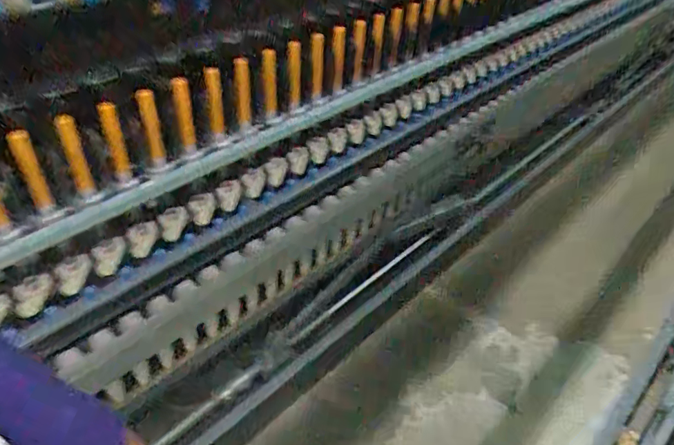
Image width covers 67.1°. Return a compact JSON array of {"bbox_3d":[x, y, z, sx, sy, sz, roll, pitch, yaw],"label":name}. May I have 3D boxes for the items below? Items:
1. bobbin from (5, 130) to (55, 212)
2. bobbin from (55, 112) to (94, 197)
[{"bbox_3d":[-0.485,-0.082,0.806,0.030,0.142,0.029,-23,49,-27],"label":"bobbin"},{"bbox_3d":[-0.438,-0.111,0.850,0.027,0.148,0.026,-15,46,-20],"label":"bobbin"}]

